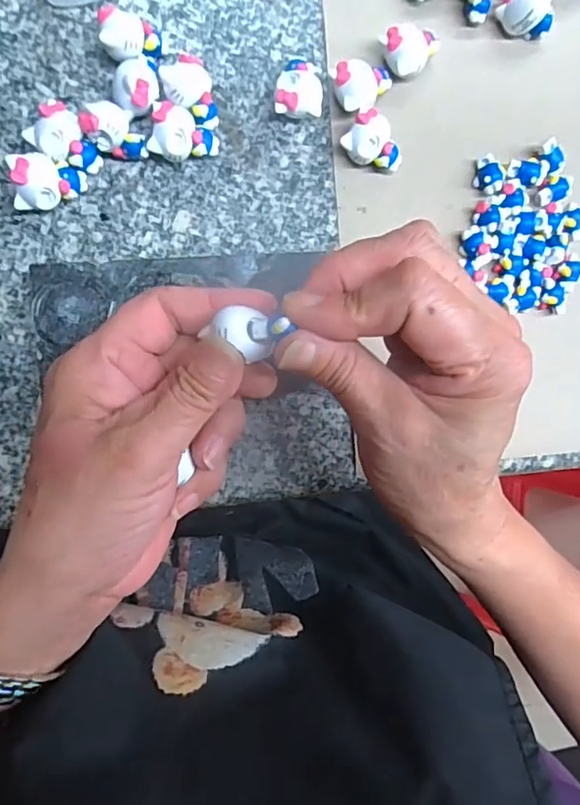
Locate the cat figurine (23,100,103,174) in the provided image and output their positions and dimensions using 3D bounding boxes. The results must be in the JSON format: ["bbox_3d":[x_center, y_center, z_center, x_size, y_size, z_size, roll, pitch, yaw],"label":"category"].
[{"bbox_3d":[-0.112,-0.130,0.273,0.032,0.023,0.024,38,83,-8],"label":"cat figurine"}]

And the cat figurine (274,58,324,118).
[{"bbox_3d":[0.005,-0.170,0.295,0.025,0.019,0.031,7,88,-10],"label":"cat figurine"}]

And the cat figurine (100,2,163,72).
[{"bbox_3d":[-0.081,-0.185,0.279,0.028,0.022,0.027,-2,90,-10],"label":"cat figurine"}]

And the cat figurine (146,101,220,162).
[{"bbox_3d":[-0.055,-0.138,0.284,0.034,0.020,0.026,9,88,-10],"label":"cat figurine"}]

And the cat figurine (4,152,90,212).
[{"bbox_3d":[-0.119,-0.108,0.269,0.032,0.024,0.024,-3,90,-10],"label":"cat figurine"}]

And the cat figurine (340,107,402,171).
[{"bbox_3d":[0.047,-0.142,0.302,0.033,0.020,0.024,34,84,-8],"label":"cat figurine"}]

